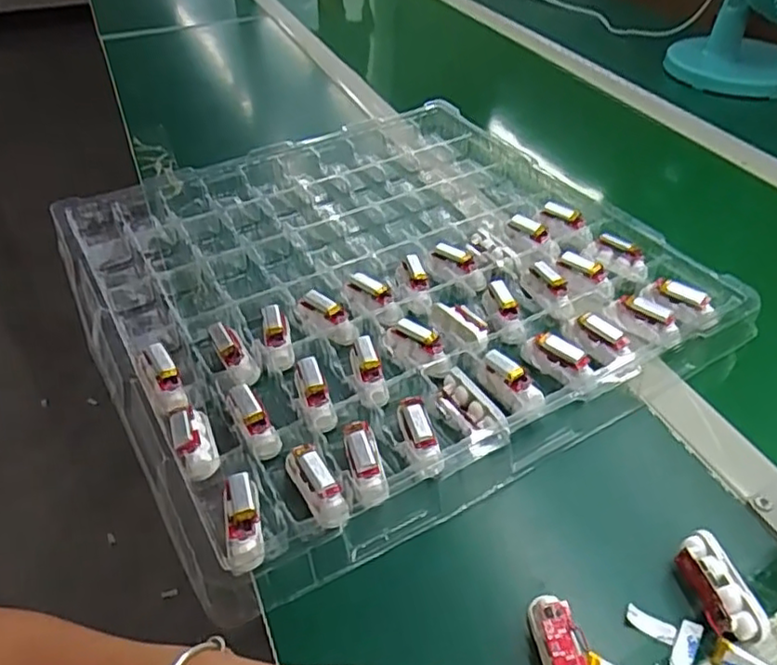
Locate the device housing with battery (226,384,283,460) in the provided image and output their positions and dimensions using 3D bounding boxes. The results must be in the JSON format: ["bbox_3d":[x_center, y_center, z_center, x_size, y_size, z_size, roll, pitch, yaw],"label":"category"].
[{"bbox_3d":[-0.093,0.061,0.441,0.020,0.022,0.053,-25,68,-28],"label":"device housing with battery"}]

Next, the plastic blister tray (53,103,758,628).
[{"bbox_3d":[-0.012,-0.058,0.581,0.478,0.046,0.471,-22,46,-23],"label":"plastic blister tray"}]

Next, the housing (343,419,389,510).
[{"bbox_3d":[-0.015,0.082,0.414,0.022,0.014,0.067,-8,42,-8],"label":"housing"}]

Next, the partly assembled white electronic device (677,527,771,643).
[{"bbox_3d":[0.182,0.143,0.358,0.026,0.016,0.059,-9,42,-9],"label":"partly assembled white electronic device"}]

